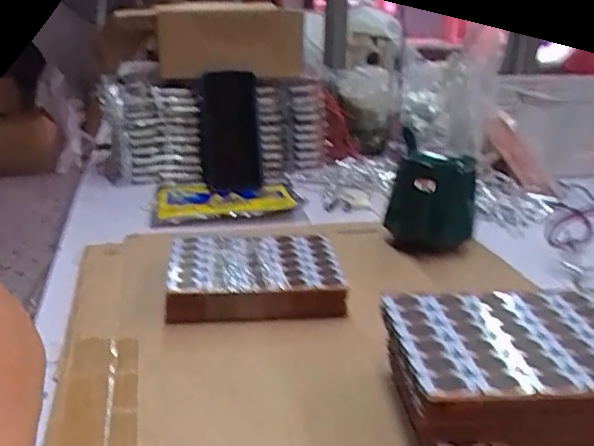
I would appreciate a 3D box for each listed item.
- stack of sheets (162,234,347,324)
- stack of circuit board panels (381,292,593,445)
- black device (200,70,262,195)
[{"bbox_3d":[-0.038,0.049,0.544,0.148,0.034,0.118,-1,22,-4],"label":"stack of sheets"},{"bbox_3d":[0.138,0.099,0.381,0.159,0.066,0.117,1,21,-4],"label":"stack of circuit board panels"},{"bbox_3d":[-0.095,-0.128,0.859,0.082,0.172,0.018,-4,-2,9],"label":"black device"}]

